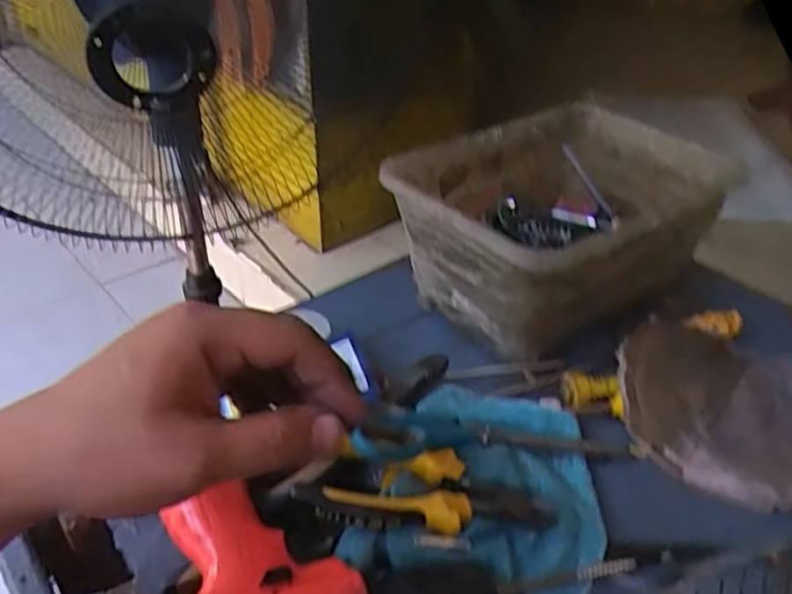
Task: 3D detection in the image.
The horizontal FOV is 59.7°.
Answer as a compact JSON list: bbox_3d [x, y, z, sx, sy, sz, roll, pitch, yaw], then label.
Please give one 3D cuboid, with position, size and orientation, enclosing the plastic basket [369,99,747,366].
[{"bbox_3d":[0.143,-0.063,0.612,0.279,0.115,0.197,-22,42,-29],"label":"plastic basket"}]

